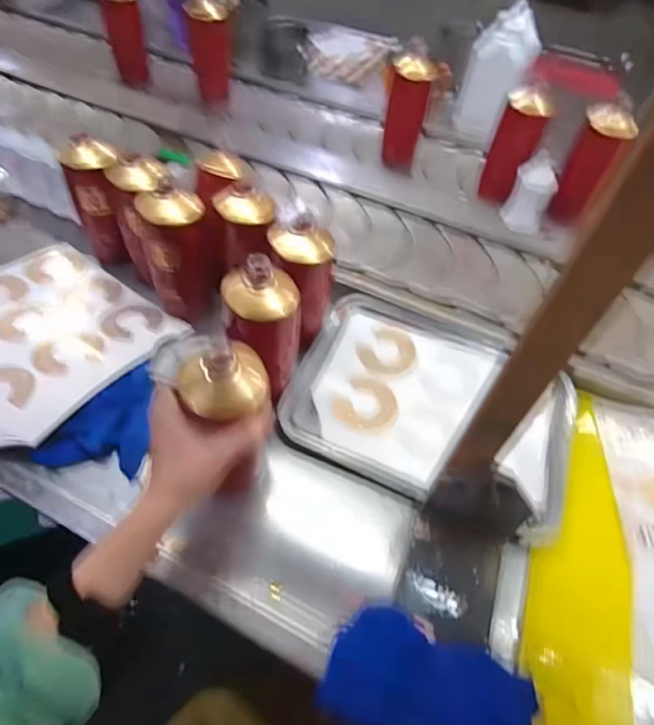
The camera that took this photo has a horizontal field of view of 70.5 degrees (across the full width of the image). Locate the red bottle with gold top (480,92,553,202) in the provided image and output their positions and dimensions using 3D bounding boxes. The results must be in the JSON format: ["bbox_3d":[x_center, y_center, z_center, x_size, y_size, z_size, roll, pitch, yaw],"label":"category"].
[{"bbox_3d":[0.330,-0.378,0.826,0.078,0.175,0.065,23,55,12],"label":"red bottle with gold top"}]

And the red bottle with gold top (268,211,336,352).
[{"bbox_3d":[-0.035,-0.103,0.596,0.074,0.174,0.068,2,53,-3],"label":"red bottle with gold top"}]

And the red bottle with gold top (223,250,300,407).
[{"bbox_3d":[-0.076,-0.035,0.537,0.082,0.185,0.065,27,56,15],"label":"red bottle with gold top"}]

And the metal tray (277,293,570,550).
[{"bbox_3d":[0.139,0.049,0.601,0.345,0.031,0.269,23,56,12],"label":"metal tray"}]

